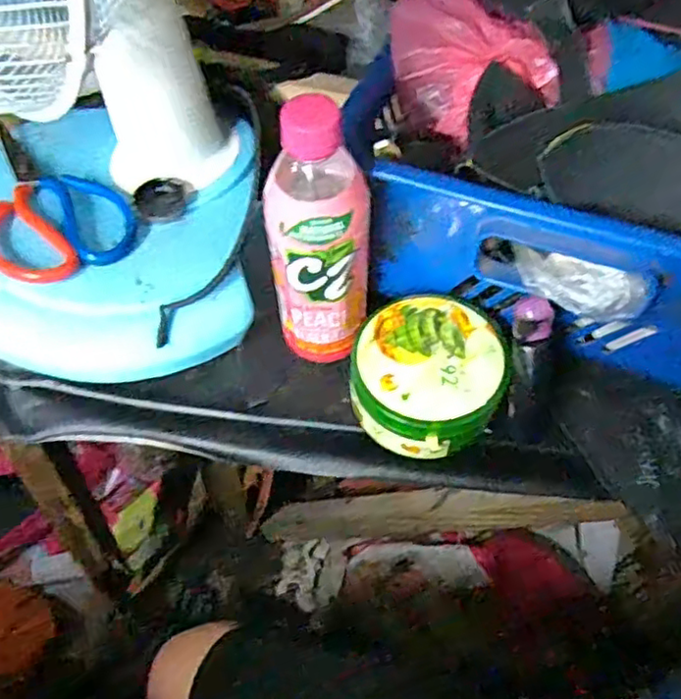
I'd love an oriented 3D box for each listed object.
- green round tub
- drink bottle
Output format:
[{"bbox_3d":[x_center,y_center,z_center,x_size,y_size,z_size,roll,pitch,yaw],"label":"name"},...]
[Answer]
[{"bbox_3d":[0.058,0.017,0.442,0.099,0.050,0.100,1,55,-1],"label":"green round tub"},{"bbox_3d":[-0.012,-0.063,0.406,0.062,0.202,0.049,5,55,1],"label":"drink bottle"}]

